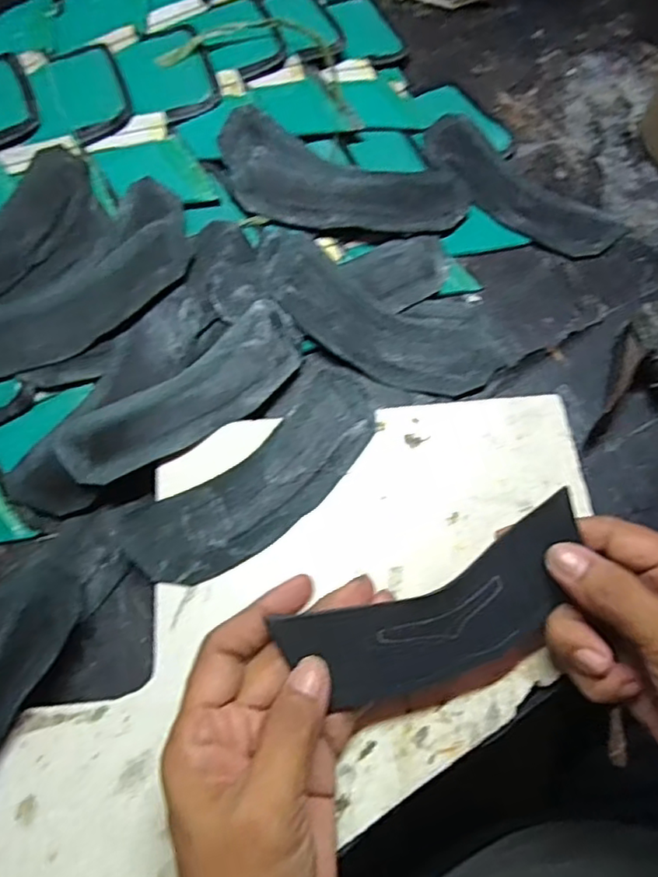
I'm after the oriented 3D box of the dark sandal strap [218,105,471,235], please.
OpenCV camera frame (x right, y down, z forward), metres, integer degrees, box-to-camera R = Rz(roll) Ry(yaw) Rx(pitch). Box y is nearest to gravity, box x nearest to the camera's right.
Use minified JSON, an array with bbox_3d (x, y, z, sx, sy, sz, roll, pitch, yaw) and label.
[{"bbox_3d":[0.007,-0.164,0.395,0.163,0.016,0.073,14,72,4],"label":"dark sandal strap"}]

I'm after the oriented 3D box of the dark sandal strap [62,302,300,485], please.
[{"bbox_3d":[-0.077,-0.024,0.336,0.144,0.008,0.052,-37,76,-13],"label":"dark sandal strap"}]

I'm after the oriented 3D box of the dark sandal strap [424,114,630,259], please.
[{"bbox_3d":[0.124,-0.170,0.410,0.146,0.006,0.054,43,75,12],"label":"dark sandal strap"}]

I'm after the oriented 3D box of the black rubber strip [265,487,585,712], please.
[{"bbox_3d":[0.050,0.075,0.257,0.132,0.006,0.053,-23,95,-5],"label":"black rubber strip"}]

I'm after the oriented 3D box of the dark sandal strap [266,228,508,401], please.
[{"bbox_3d":[0.027,-0.073,0.367,0.156,0.013,0.064,23,72,6],"label":"dark sandal strap"}]

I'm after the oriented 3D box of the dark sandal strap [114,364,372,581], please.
[{"bbox_3d":[-0.035,0.021,0.315,0.145,0.007,0.060,-34,75,-12],"label":"dark sandal strap"}]

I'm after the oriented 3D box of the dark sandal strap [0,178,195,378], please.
[{"bbox_3d":[-0.142,-0.088,0.357,0.069,0.006,0.158,40,75,11],"label":"dark sandal strap"}]

